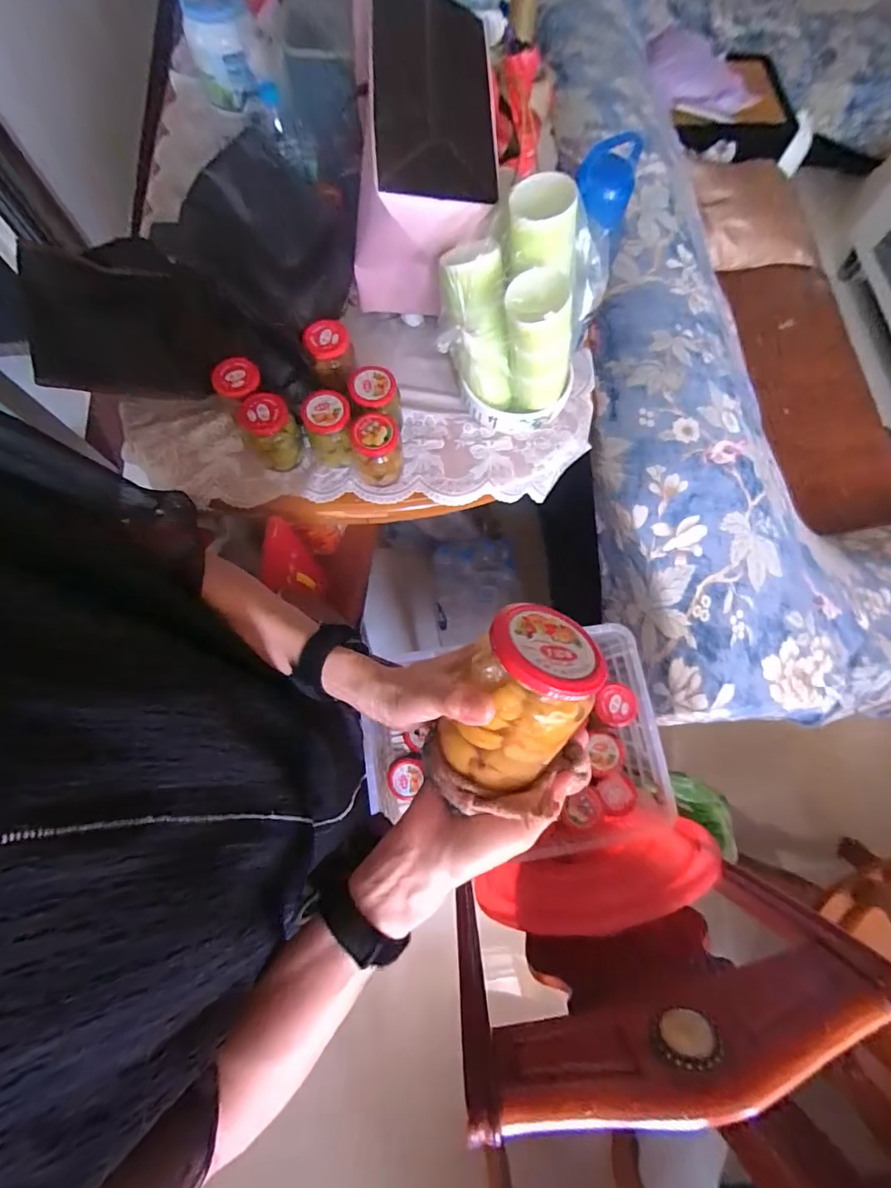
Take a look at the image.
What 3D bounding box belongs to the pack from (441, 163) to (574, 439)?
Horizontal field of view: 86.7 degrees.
[{"bbox_3d":[0.094,-0.400,0.694,0.177,0.258,0.190,-11,75,-5],"label":"pack"}]

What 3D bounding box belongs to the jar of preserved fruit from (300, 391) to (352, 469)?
[{"bbox_3d":[-0.186,-0.259,0.765,0.073,0.119,0.087,-21,76,-8],"label":"jar of preserved fruit"}]

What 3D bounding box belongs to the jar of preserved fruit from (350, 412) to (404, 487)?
[{"bbox_3d":[-0.106,-0.225,0.752,0.073,0.110,0.073,0,74,-2],"label":"jar of preserved fruit"}]

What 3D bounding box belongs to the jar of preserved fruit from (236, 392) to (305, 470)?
[{"bbox_3d":[-0.277,-0.255,0.765,0.072,0.117,0.075,0,74,-2],"label":"jar of preserved fruit"}]

